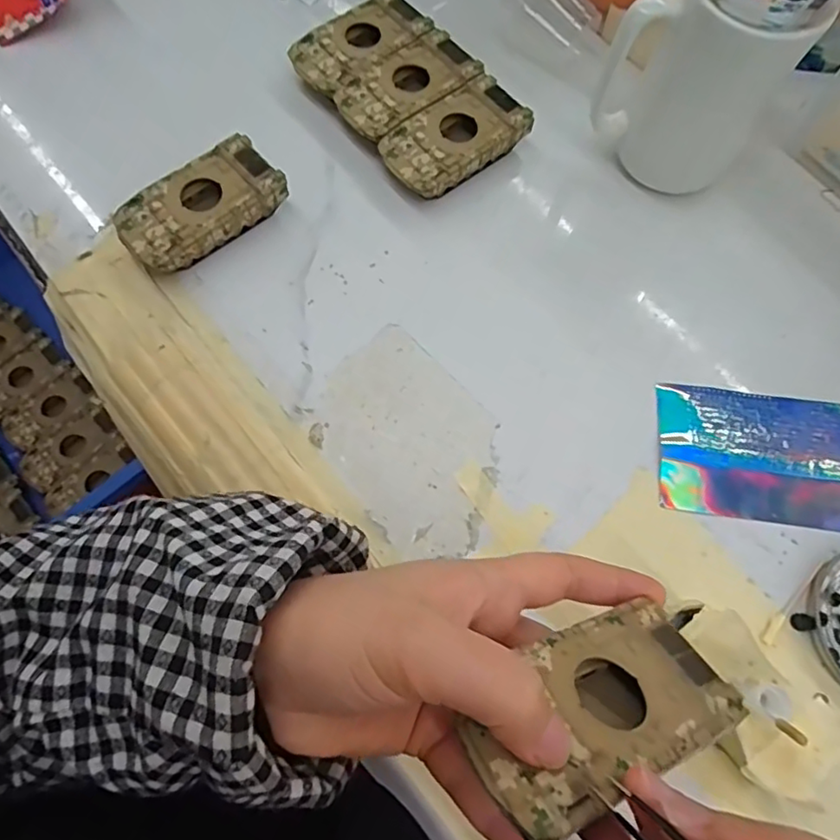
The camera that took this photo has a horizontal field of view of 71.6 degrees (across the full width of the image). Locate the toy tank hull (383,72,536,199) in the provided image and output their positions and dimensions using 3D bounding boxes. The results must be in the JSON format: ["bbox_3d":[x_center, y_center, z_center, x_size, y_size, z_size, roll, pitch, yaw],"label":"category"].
[{"bbox_3d":[0.022,-0.181,0.381,0.096,0.025,0.051,-36,76,-14],"label":"toy tank hull"}]

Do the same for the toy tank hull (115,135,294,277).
[{"bbox_3d":[-0.132,-0.128,0.355,0.095,0.026,0.049,-38,77,-15],"label":"toy tank hull"}]

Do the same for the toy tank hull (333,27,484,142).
[{"bbox_3d":[-0.008,-0.220,0.395,0.096,0.024,0.050,-37,77,-15],"label":"toy tank hull"}]

